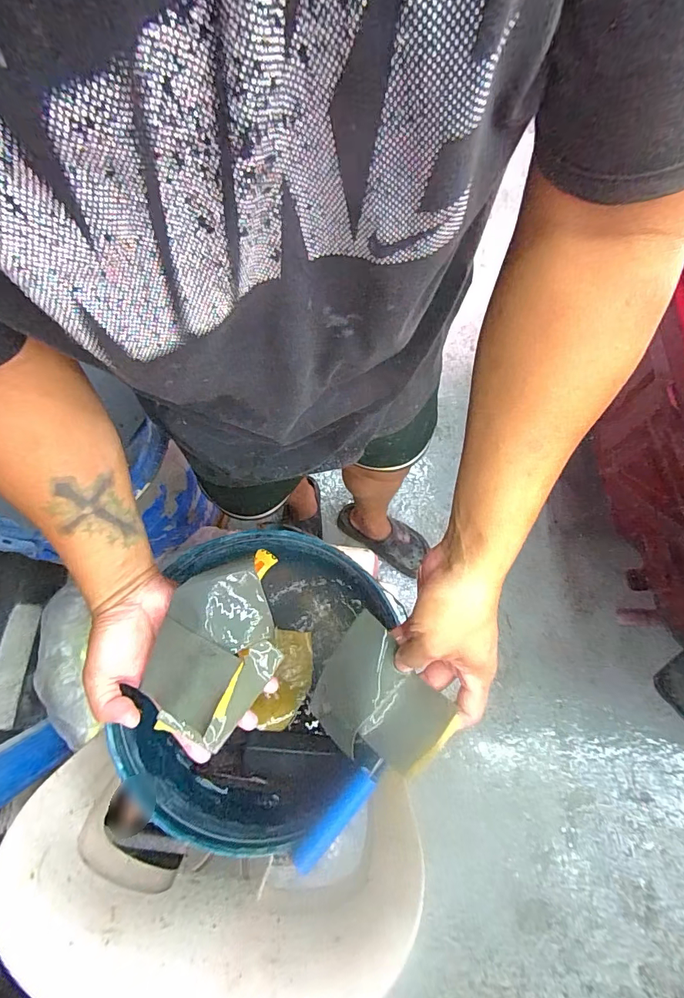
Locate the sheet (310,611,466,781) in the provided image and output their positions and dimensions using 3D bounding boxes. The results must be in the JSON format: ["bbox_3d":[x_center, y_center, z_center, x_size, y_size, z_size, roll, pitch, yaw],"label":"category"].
[{"bbox_3d":[0.029,0.180,0.386,0.102,0.015,0.122,-49,53,-1],"label":"sheet"}]

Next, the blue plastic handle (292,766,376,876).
[{"bbox_3d":[-0.006,0.281,0.380,0.019,0.011,0.094,40,76,10],"label":"blue plastic handle"}]

